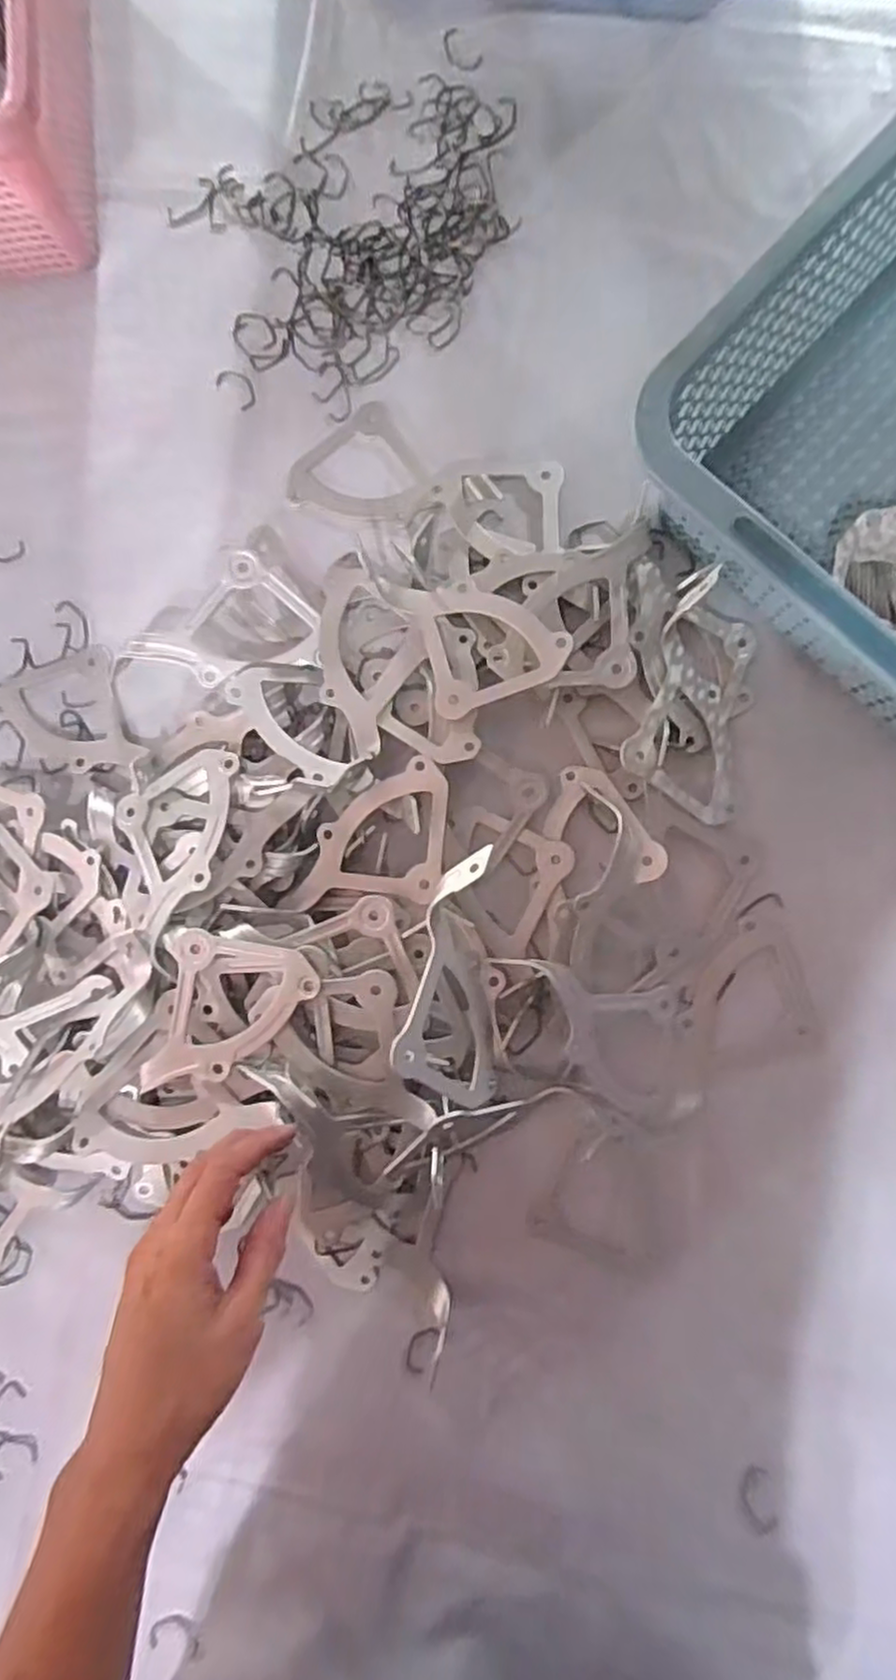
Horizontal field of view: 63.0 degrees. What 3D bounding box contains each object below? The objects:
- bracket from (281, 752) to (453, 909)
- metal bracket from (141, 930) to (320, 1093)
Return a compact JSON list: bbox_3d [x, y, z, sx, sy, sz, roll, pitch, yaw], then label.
[{"bbox_3d":[-0.052,-0.003,0.464,0.108,0.011,0.087,-4,86,17],"label":"bracket"},{"bbox_3d":[-0.130,0.108,0.435,0.087,0.016,0.101,15,89,5],"label":"metal bracket"}]

